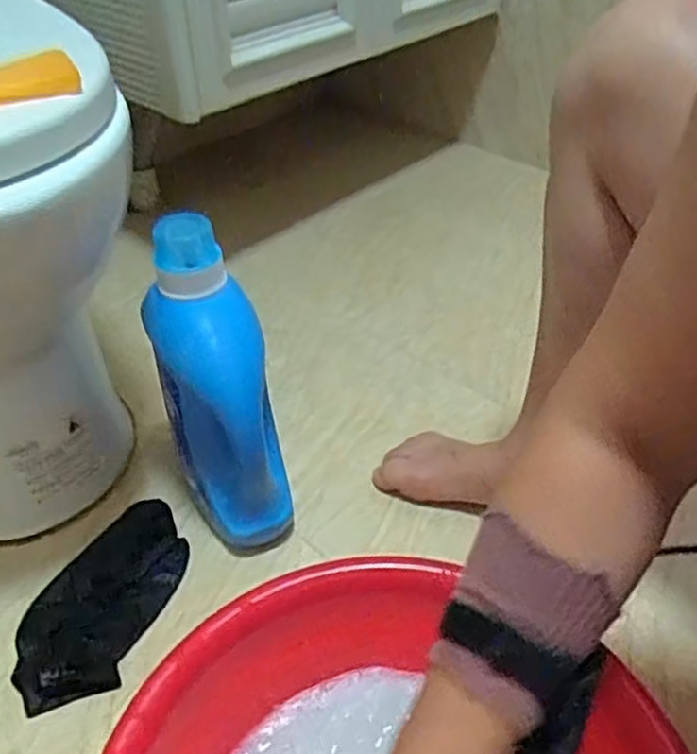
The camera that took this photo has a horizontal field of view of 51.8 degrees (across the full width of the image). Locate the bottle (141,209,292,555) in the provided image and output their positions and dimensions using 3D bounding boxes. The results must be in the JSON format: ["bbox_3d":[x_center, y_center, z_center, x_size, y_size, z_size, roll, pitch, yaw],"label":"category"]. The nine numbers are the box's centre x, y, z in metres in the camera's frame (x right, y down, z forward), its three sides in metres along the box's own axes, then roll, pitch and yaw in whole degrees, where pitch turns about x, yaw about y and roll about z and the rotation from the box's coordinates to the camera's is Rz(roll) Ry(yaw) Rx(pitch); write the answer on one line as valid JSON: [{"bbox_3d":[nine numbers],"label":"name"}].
[{"bbox_3d":[-0.121,0.008,0.681,0.102,0.323,0.079,-16,19,-16],"label":"bottle"}]

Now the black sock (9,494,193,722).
[{"bbox_3d":[-0.231,0.200,0.662,0.110,0.026,0.198,13,43,16],"label":"black sock"}]

